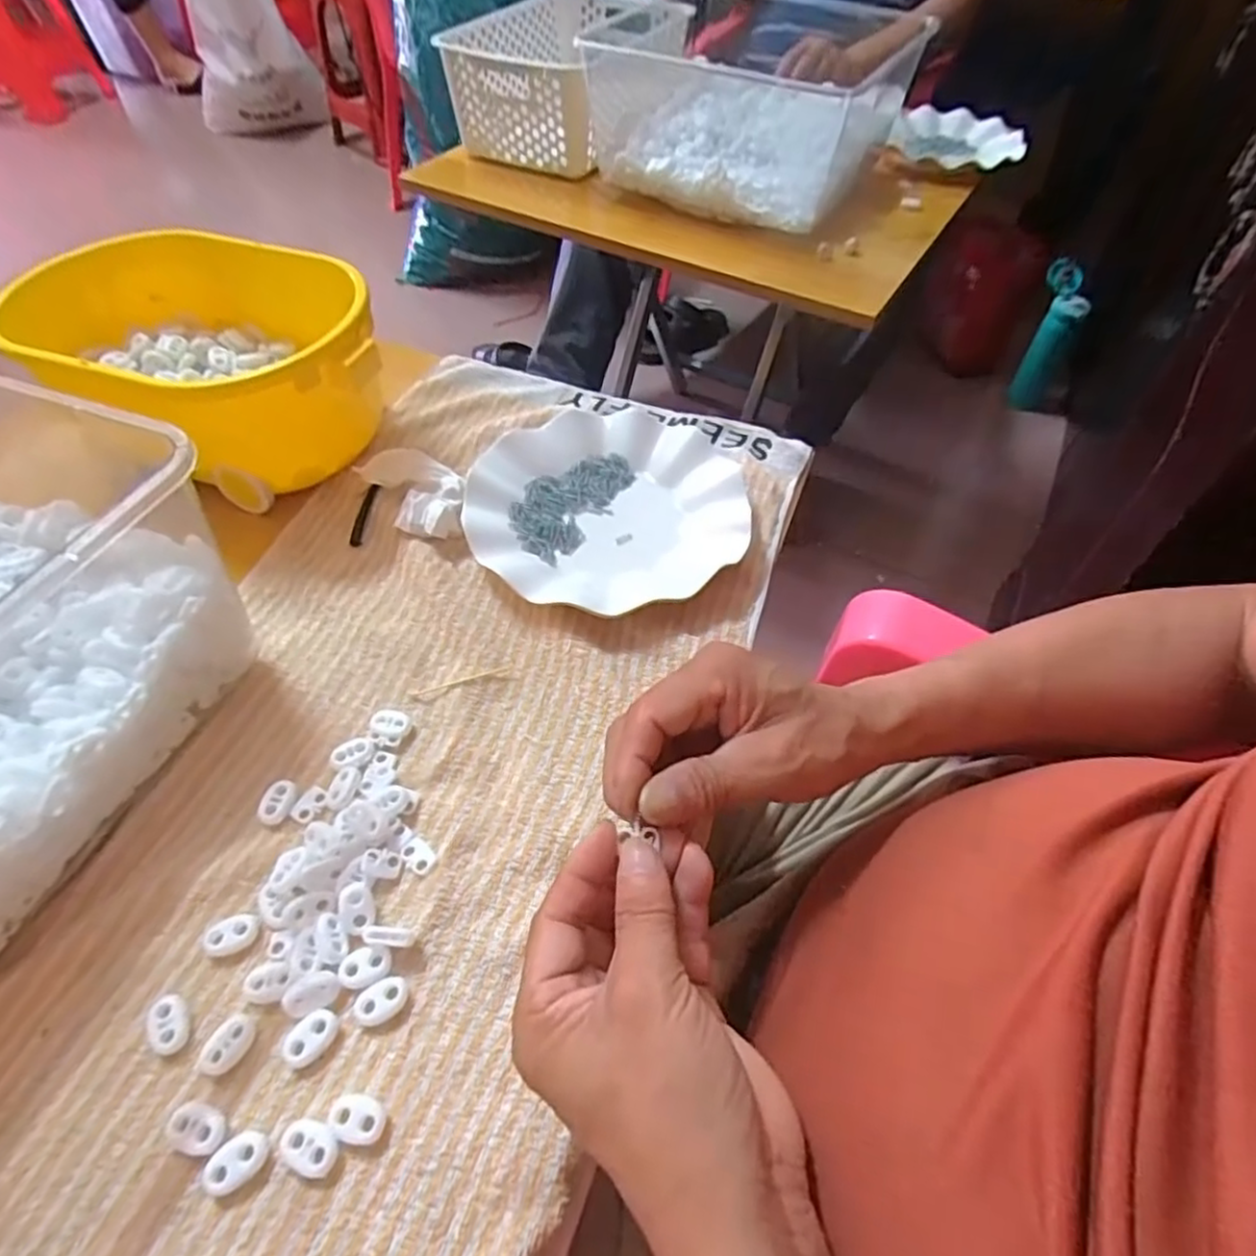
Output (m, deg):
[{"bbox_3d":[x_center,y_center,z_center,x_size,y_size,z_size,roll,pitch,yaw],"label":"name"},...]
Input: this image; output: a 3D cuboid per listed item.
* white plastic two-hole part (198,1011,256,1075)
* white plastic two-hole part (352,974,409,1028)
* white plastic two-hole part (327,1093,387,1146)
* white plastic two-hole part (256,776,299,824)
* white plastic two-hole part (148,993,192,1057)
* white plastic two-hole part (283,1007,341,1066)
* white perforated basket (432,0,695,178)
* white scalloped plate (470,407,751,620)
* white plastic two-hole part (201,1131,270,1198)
[{"bbox_3d":[-0.165,0.171,0.284,0.016,0.004,0.022,30,58,20],"label":"white plastic two-hole part"},{"bbox_3d":[-0.105,0.159,0.294,0.023,0.004,0.016,-21,56,-16],"label":"white plastic two-hole part"},{"bbox_3d":[-0.105,0.191,0.268,0.022,0.004,0.015,10,53,7],"label":"white plastic two-hole part"},{"bbox_3d":[-0.175,0.086,0.345,0.016,0.007,0.023,19,55,13],"label":"white plastic two-hole part"},{"bbox_3d":[-0.191,0.165,0.288,0.014,0.006,0.021,-30,59,-22],"label":"white plastic two-hole part"},{"bbox_3d":[-0.131,0.168,0.283,0.016,0.004,0.023,30,58,20],"label":"white plastic two-hole part"},{"bbox_3d":[-0.078,-0.676,0.859,0.209,0.126,0.300,19,55,13],"label":"white perforated basket"},{"bbox_3d":[-0.013,-0.086,0.466,0.182,0.024,0.189,1,52,-1],"label":"white scalloped plate"},{"bbox_3d":[-0.148,0.202,0.259,0.024,0.004,0.015,-27,58,-20],"label":"white plastic two-hole part"}]

